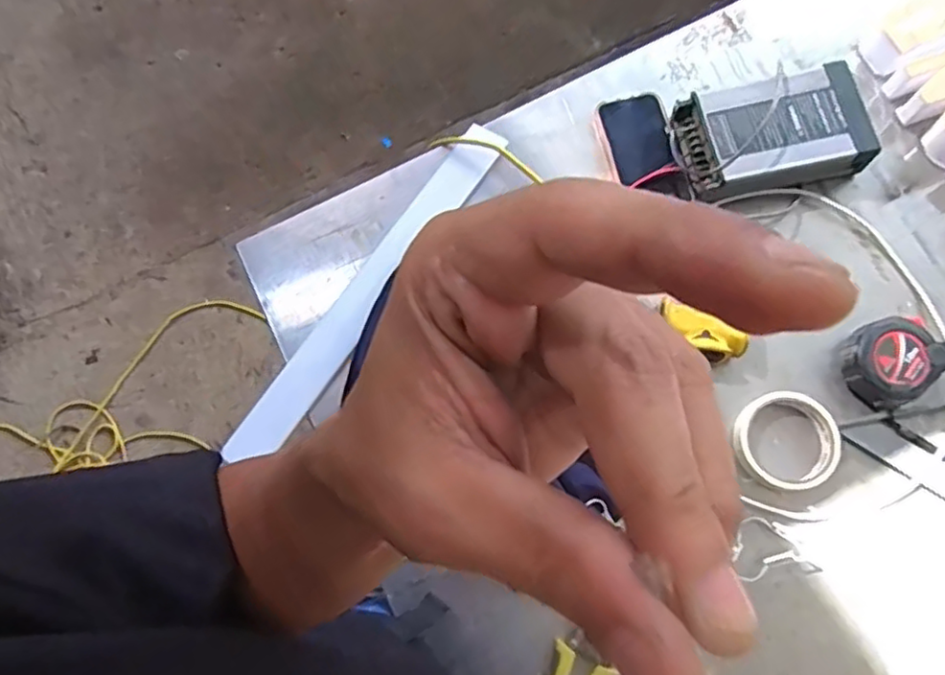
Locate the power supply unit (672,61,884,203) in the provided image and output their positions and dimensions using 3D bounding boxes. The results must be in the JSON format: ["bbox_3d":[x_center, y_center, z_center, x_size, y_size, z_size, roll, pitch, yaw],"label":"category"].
[{"bbox_3d":[0.321,-0.214,0.683,0.191,0.055,0.116,-13,74,1],"label":"power supply unit"}]

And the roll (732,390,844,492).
[{"bbox_3d":[0.299,0.099,0.612,0.094,0.023,0.092,0,75,2],"label":"roll"}]

